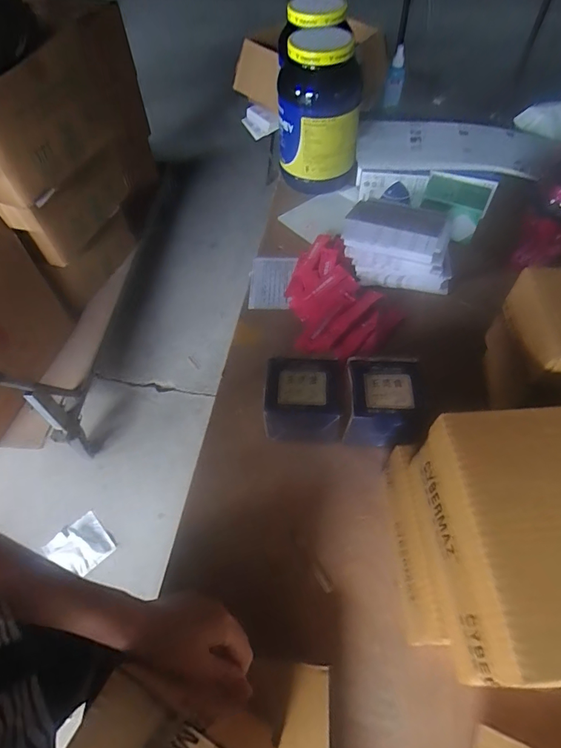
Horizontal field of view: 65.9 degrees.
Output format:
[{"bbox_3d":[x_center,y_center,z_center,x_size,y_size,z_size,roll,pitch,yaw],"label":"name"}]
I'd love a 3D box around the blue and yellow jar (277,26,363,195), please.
[{"bbox_3d":[0.080,-0.555,0.923,0.164,0.260,0.155,-3,56,0],"label":"blue and yellow jar"}]

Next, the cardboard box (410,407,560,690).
[{"bbox_3d":[0.243,0.141,0.376,0.196,0.102,0.199,-4,56,-1],"label":"cardboard box"}]

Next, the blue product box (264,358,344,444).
[{"bbox_3d":[0.035,0.037,0.645,0.113,0.093,0.102,1,58,2],"label":"blue product box"}]

